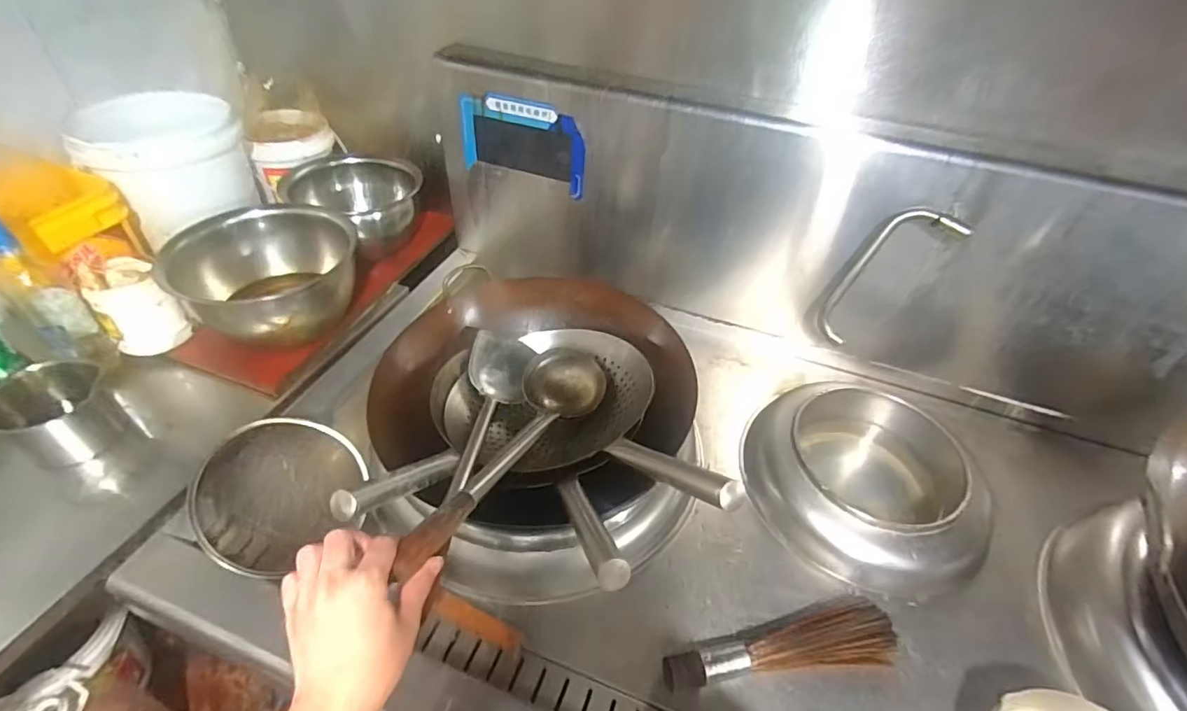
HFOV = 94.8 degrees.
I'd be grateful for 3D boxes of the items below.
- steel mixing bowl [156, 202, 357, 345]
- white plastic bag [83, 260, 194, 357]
[{"bbox_3d":[-0.546,-0.138,0.921,0.215,0.137,0.256,34,50,28],"label":"steel mixing bowl"},{"bbox_3d":[-0.753,-0.083,0.900,0.086,0.145,0.100,29,48,24],"label":"white plastic bag"}]

